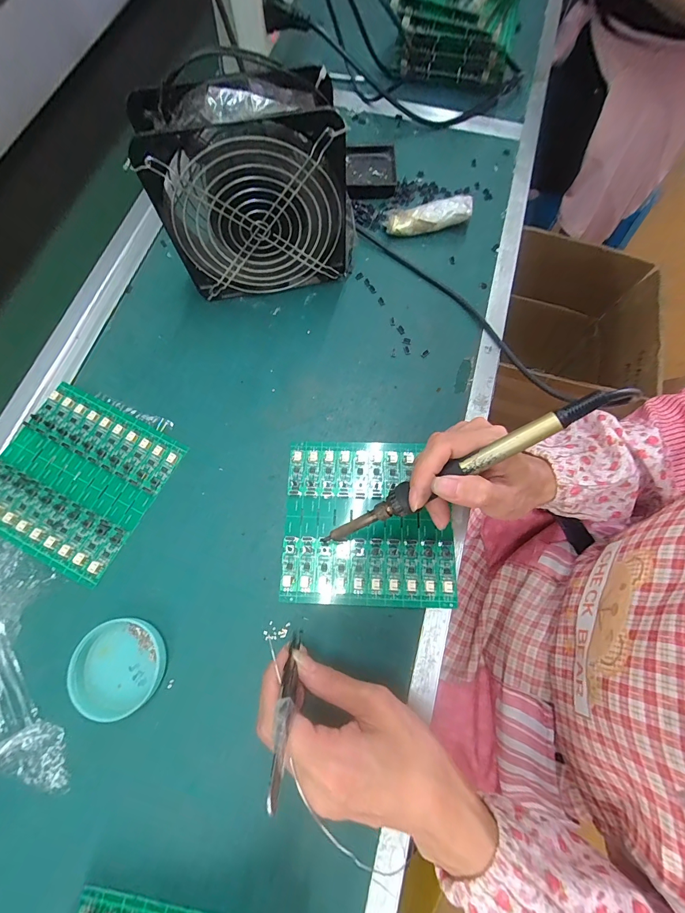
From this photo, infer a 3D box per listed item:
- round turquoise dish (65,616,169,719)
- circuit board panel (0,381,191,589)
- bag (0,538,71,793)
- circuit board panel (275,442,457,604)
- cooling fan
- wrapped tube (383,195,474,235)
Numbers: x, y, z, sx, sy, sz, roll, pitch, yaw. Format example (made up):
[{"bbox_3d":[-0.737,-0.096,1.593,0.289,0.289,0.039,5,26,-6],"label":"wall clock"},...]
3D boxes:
[{"bbox_3d":[-0.166,0.154,0.270,0.062,0.013,0.064,0,72,-1],"label":"round turquoise dish"},{"bbox_3d":[-0.229,0.017,0.315,0.135,0.010,0.133,26,74,7],"label":"circuit board panel"},{"bbox_3d":[-0.250,0.152,0.269,0.072,0.009,0.174,-16,73,-6],"label":"bag"},{"bbox_3d":[0.022,0.052,0.306,0.137,0.005,0.133,1,72,2],"label":"circuit board panel"},{"bbox_3d":[-0.072,-0.218,0.316,0.156,0.153,0.058,-12,73,-5],"label":"cooling fan"},{"bbox_3d":[0.092,-0.260,0.390,0.090,0.024,0.027,-8,73,-4],"label":"wrapped tube"}]

